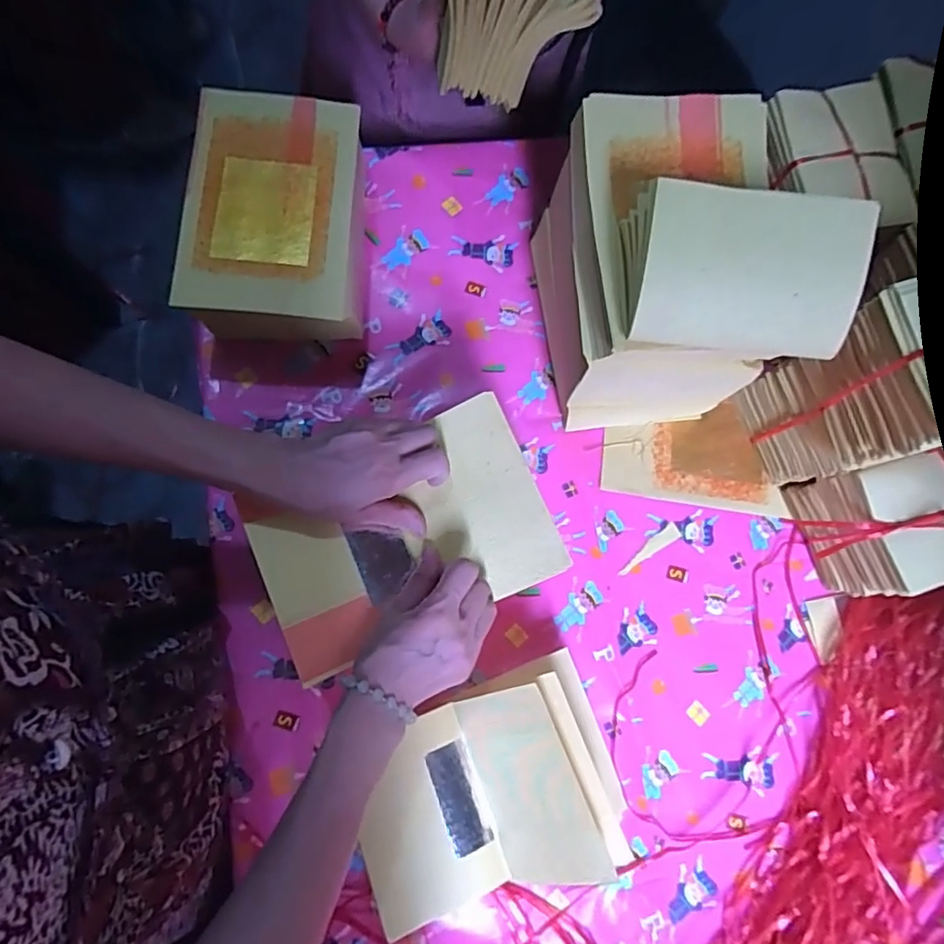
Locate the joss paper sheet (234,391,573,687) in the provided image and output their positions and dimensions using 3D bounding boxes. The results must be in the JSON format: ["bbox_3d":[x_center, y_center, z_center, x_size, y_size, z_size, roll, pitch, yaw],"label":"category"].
[{"bbox_3d":[-0.052,0.051,0.458,0.218,0.035,0.150,-24,80,-5],"label":"joss paper sheet"}]

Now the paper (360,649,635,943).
[{"bbox_3d":[0.012,0.275,0.499,0.227,0.102,0.160,-19,80,-4],"label":"paper"}]

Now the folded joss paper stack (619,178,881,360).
[{"bbox_3d":[0.198,-0.149,0.421,0.163,0.062,0.107,4,79,0],"label":"folded joss paper stack"}]

